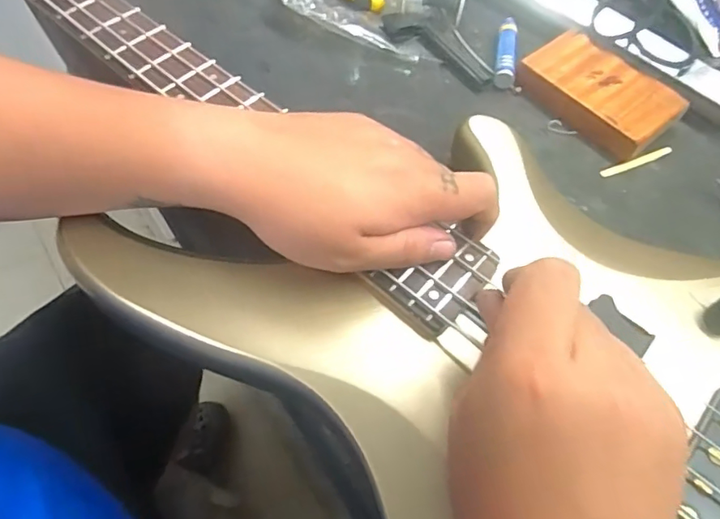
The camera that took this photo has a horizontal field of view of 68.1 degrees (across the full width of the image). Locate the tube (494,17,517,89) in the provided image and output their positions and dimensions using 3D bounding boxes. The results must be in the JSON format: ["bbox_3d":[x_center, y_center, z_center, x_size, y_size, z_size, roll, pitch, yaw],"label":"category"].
[{"bbox_3d":[0.130,-0.186,0.474,0.017,0.013,0.079,11,58,2],"label":"tube"}]

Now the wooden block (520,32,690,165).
[{"bbox_3d":[0.199,-0.140,0.449,0.072,0.026,0.118,-36,67,-23],"label":"wooden block"}]

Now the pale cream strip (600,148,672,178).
[{"bbox_3d":[0.225,-0.079,0.431,0.069,0.004,0.007,-18,61,-15],"label":"pale cream strip"}]

